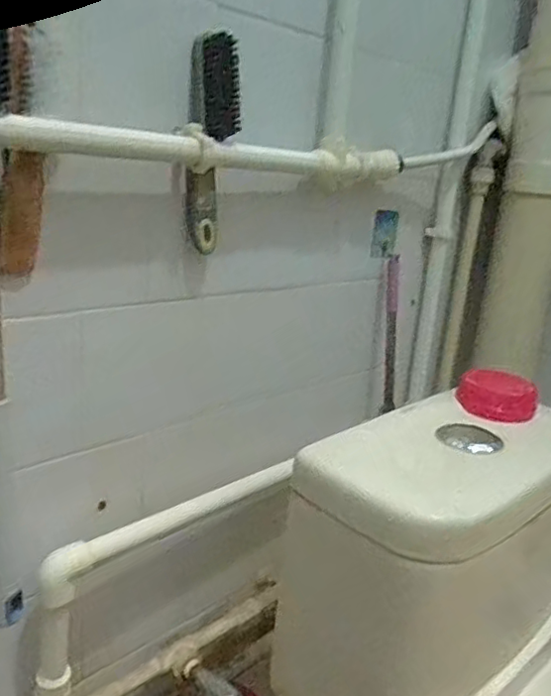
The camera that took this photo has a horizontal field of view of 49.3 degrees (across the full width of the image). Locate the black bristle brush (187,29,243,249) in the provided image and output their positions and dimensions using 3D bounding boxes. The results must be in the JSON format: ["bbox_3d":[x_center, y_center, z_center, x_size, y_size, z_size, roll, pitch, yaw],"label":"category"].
[{"bbox_3d":[-0.066,-0.206,0.613,0.045,0.205,0.031,-3,19,-23],"label":"black bristle brush"}]

